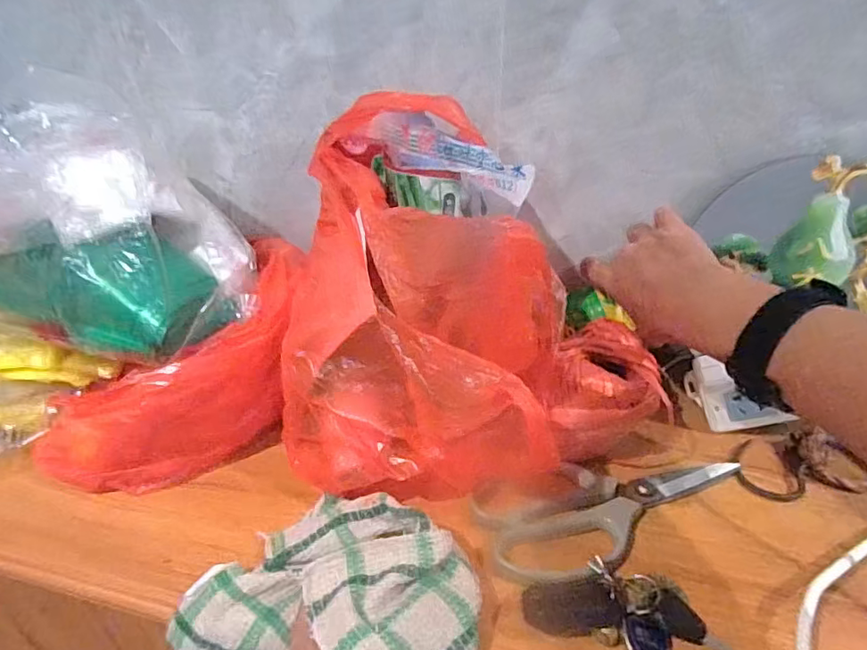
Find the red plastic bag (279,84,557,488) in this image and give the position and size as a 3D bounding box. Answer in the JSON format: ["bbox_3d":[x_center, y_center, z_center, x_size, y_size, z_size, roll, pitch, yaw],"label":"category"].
[{"bbox_3d":[-0.013,-0.024,0.404,0.167,0.214,0.224,1,34,3],"label":"red plastic bag"}]

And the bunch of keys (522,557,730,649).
[{"bbox_3d":[0.116,0.175,0.319,0.085,0.015,0.101,-22,39,-29],"label":"bunch of keys"}]

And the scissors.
[{"bbox_3d":[0.131,0.127,0.386,0.192,0.010,0.086,-7,34,-10],"label":"scissors"}]

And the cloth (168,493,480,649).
[{"bbox_3d":[-0.053,0.160,0.339,0.180,0.062,0.114,13,36,19],"label":"cloth"}]

